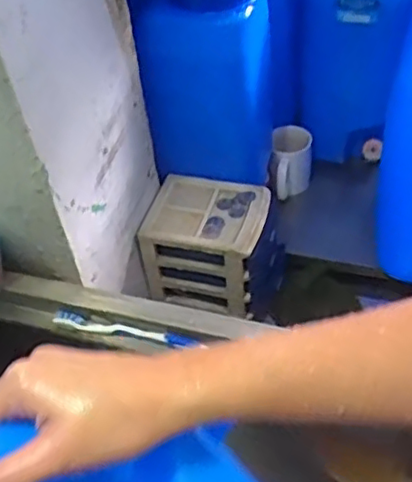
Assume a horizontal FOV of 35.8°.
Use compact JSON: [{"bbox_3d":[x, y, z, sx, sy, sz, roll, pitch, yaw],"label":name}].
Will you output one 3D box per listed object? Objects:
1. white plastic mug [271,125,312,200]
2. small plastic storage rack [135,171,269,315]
[{"bbox_3d":[0.151,-0.134,1.122,0.071,0.098,0.086,-1,46,5],"label":"white plastic mug"},{"bbox_3d":[0.007,0.006,0.957,0.167,0.140,0.144,10,48,16],"label":"small plastic storage rack"}]

